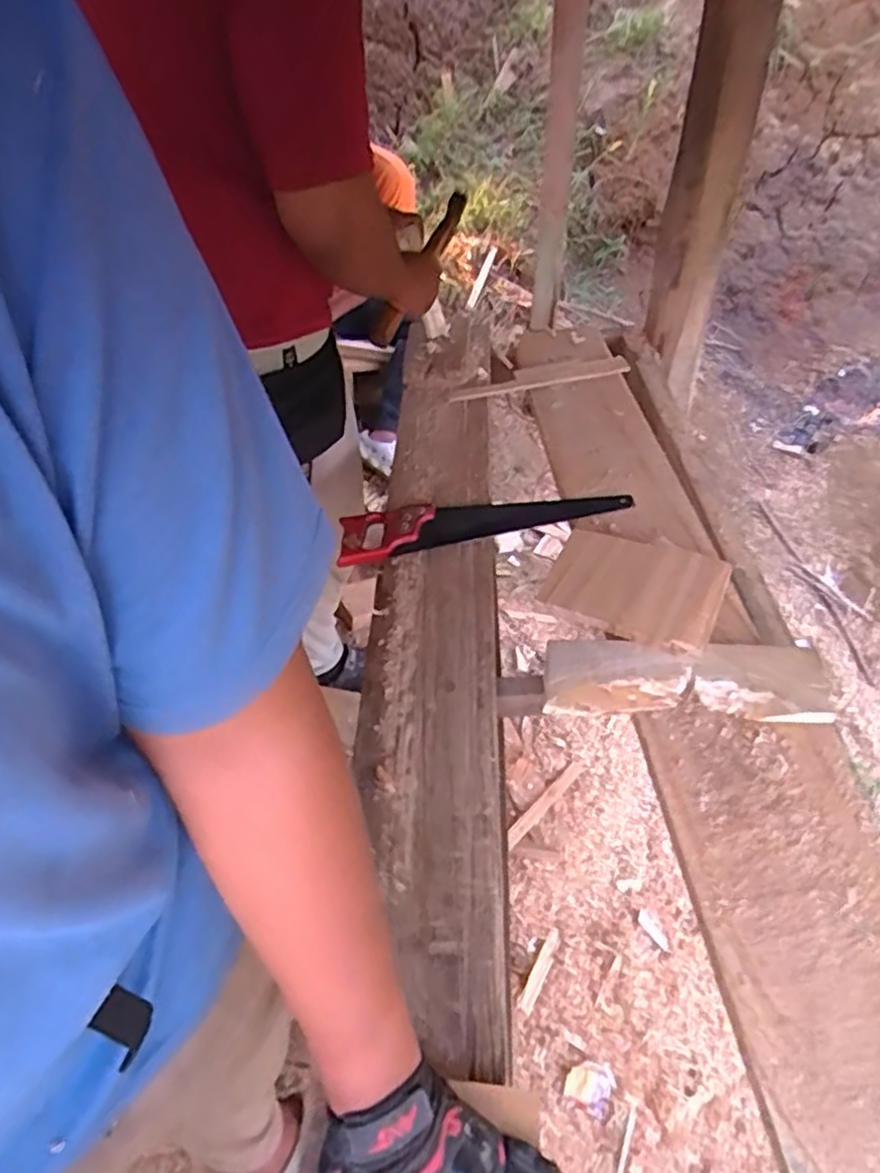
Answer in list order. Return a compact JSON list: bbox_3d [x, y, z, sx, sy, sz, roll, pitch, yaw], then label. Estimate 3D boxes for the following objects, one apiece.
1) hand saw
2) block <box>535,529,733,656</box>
[{"bbox_3d":[0.063,-0.095,0.991,0.403,0.027,0.094,-8,44,-4],"label":"hand saw"},{"bbox_3d":[0.227,-0.001,0.844,0.199,0.030,0.153,18,48,22],"label":"block"}]

